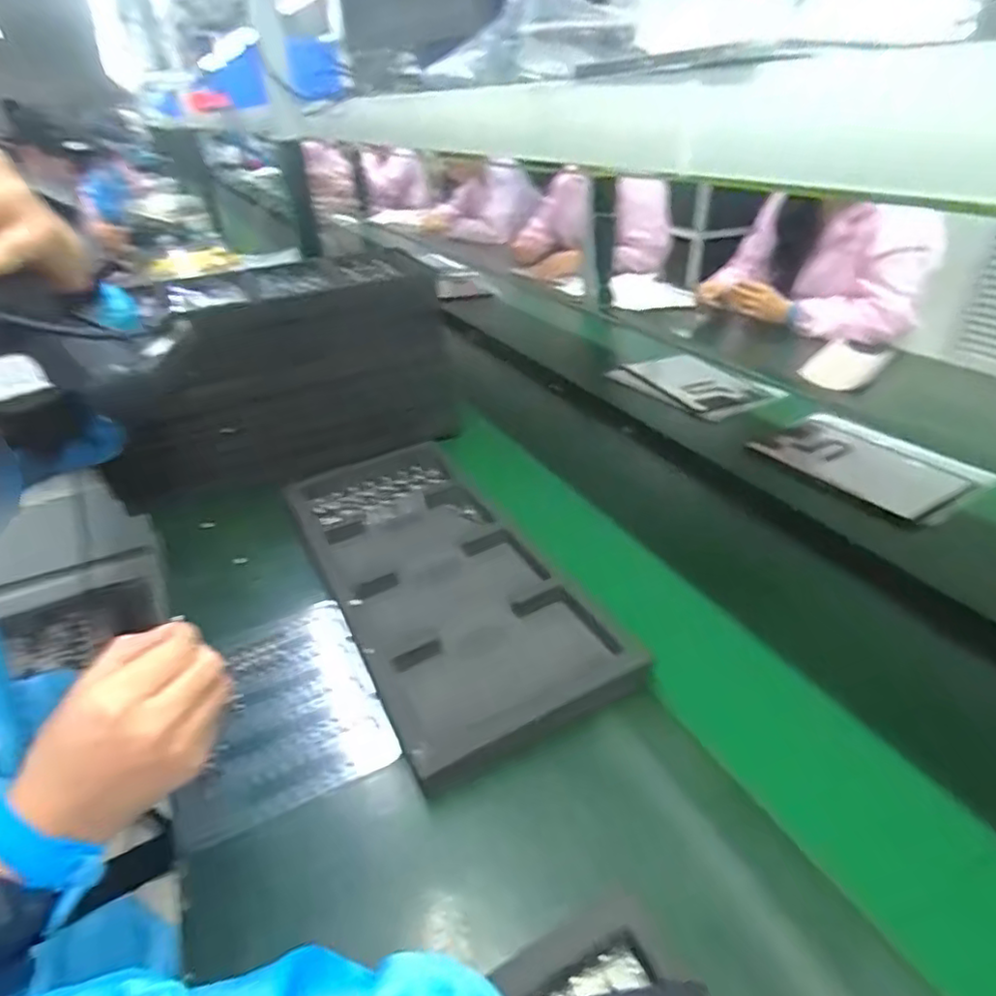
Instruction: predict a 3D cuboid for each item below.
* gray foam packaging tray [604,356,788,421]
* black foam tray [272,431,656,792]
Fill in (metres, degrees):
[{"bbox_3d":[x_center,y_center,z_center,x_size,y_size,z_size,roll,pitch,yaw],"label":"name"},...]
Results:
[{"bbox_3d":[0.376,-0.220,1.188,0.186,0.018,0.307,-22,34,-20],"label":"gray foam packaging tray"},{"bbox_3d":[-0.073,0.078,0.694,0.215,0.051,0.511,-15,34,-22],"label":"black foam tray"}]

